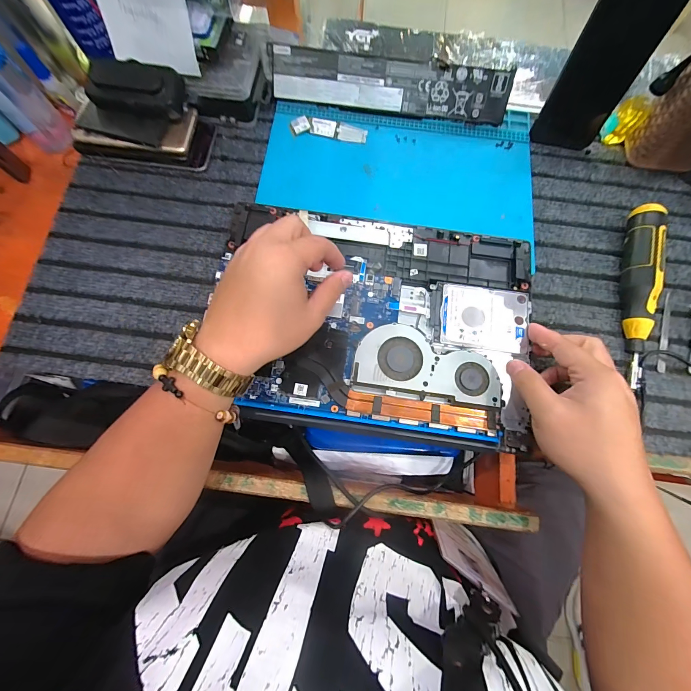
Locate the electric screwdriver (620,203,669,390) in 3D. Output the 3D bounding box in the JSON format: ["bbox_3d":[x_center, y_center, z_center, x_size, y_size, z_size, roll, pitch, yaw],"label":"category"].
[{"bbox_3d":[0.331,-0.063,0.365,0.027,0.041,0.202,15,75,2],"label":"electric screwdriver"}]

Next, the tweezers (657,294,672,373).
[{"bbox_3d":[0.371,-0.017,0.377,0.009,0.005,0.104,22,75,4],"label":"tweezers"}]

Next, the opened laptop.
[{"bbox_3d":[0.028,-0.032,0.357,0.340,0.013,0.241,9,75,1],"label":"opened laptop"}]

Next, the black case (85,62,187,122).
[{"bbox_3d":[-0.249,-0.302,0.382,0.108,0.032,0.055,15,75,3],"label":"black case"}]

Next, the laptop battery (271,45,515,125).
[{"bbox_3d":[0.058,-0.339,0.425,0.306,0.058,0.008,7,33,1],"label":"laptop battery"}]

